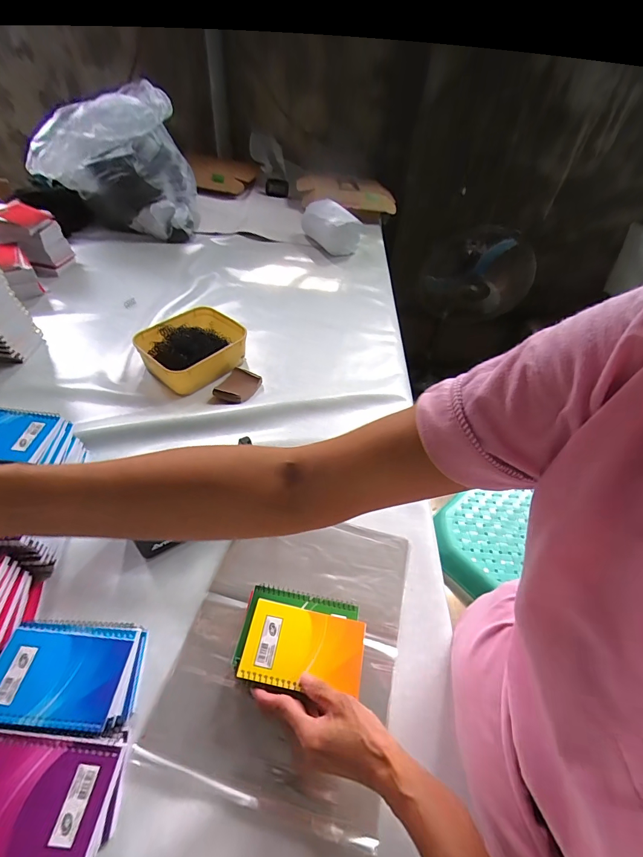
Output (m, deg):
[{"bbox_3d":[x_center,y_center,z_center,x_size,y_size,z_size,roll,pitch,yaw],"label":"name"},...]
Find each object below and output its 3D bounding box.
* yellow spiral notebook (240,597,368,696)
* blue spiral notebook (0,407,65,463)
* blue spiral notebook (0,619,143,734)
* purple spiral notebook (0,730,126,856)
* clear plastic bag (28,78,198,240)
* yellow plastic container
[{"bbox_3d":[-0.019,0.245,0.421,0.130,0.009,0.078,9,46,2],"label":"yellow spiral notebook"},{"bbox_3d":[-0.448,0.006,0.517,0.127,0.015,0.087,6,49,-7],"label":"blue spiral notebook"},{"bbox_3d":[-0.276,0.258,0.397,0.137,0.012,0.095,6,48,-3],"label":"blue spiral notebook"},{"bbox_3d":[-0.256,0.322,0.326,0.134,0.012,0.080,7,45,0],"label":"purple spiral notebook"},{"bbox_3d":[-0.605,-0.782,1.100,0.420,0.317,0.239,-8,50,-13],"label":"clear plastic bag"},{"bbox_3d":[-0.275,-0.171,0.789,0.190,0.067,0.199,34,51,24],"label":"yellow plastic container"}]

